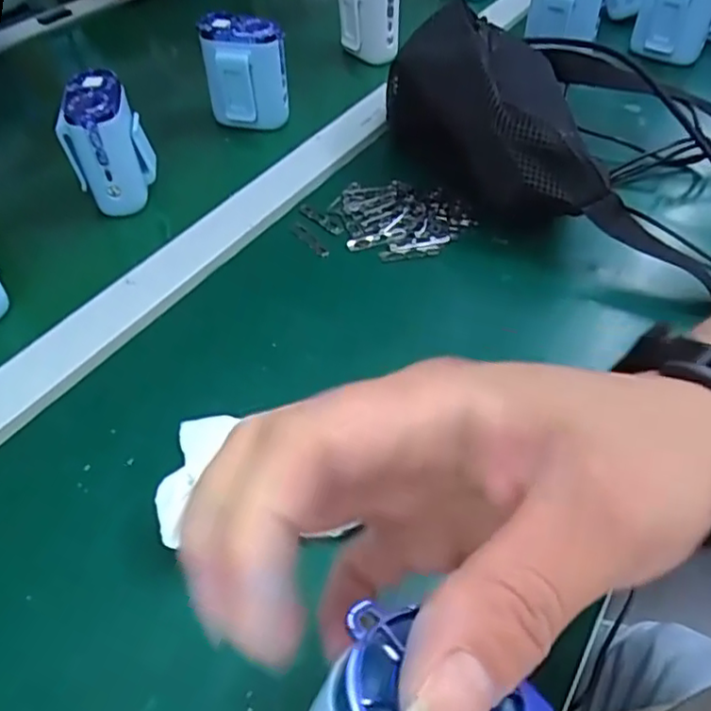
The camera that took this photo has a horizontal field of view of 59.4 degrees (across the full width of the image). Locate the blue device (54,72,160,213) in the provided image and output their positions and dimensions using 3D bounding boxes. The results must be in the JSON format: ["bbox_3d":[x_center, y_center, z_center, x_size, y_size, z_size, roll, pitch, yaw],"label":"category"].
[{"bbox_3d":[-0.182,-0.151,0.462,0.056,0.089,0.057,-20,52,-14],"label":"blue device"}]

